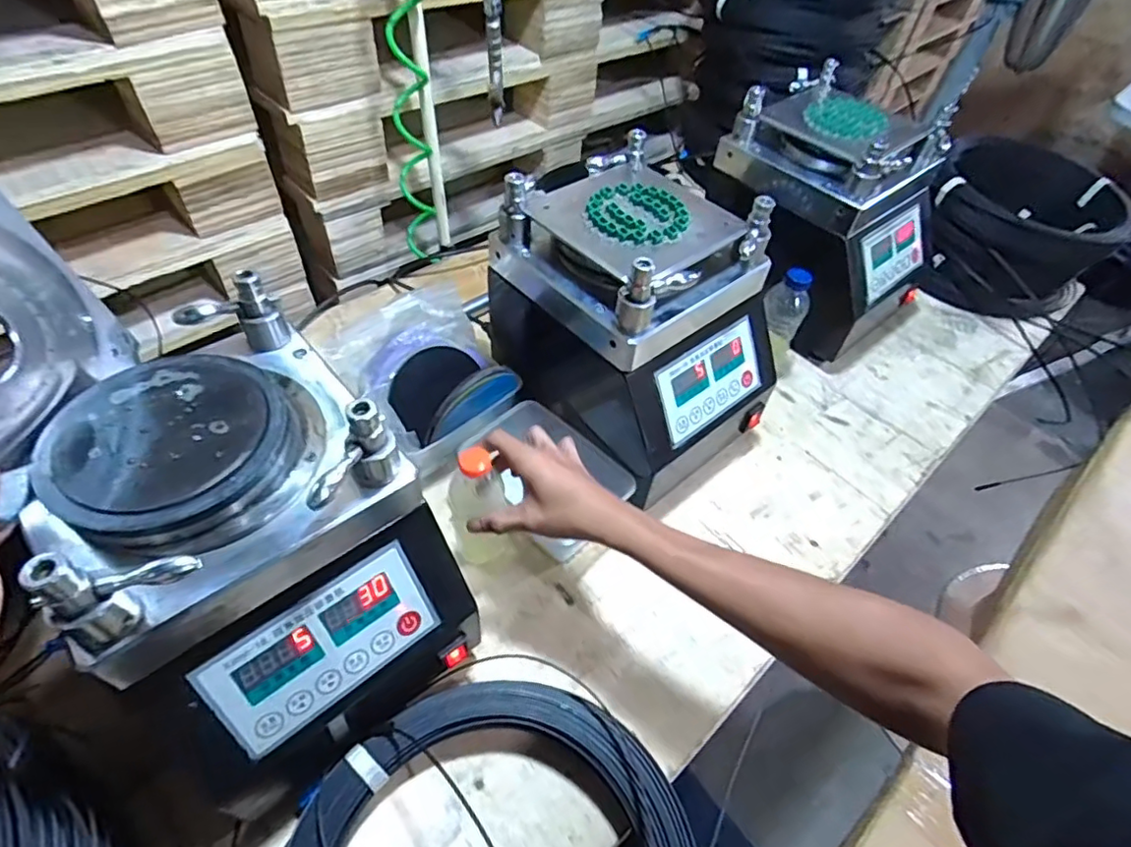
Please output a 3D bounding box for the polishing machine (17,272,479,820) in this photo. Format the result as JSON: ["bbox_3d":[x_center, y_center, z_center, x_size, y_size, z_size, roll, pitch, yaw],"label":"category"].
[{"bbox_3d":[-0.232,0.093,0.458,0.211,0.237,0.264,-32,61,-27],"label":"polishing machine"}]

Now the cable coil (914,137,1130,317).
[{"bbox_3d":[0.761,-0.338,0.992,0.265,0.175,0.339,38,57,23],"label":"cable coil"}]

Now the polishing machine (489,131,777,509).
[{"bbox_3d":[0.081,-0.109,0.681,0.229,0.277,0.287,-28,59,-25],"label":"polishing machine"}]

